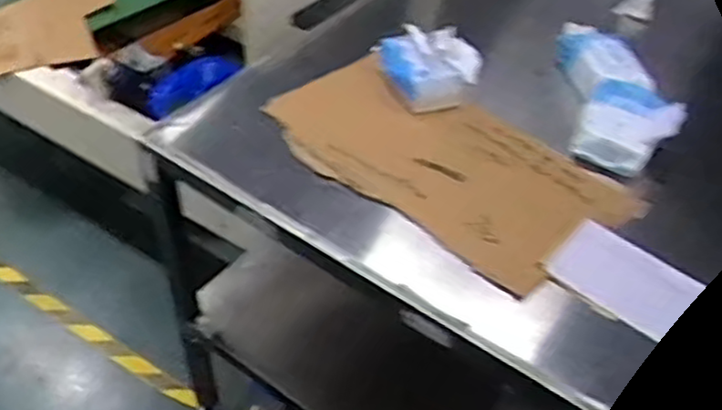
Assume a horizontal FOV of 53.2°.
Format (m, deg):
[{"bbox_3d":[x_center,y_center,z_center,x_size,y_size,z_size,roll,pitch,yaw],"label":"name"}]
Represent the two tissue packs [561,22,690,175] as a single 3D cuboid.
[{"bbox_3d":[0.420,-0.192,1.208,0.157,0.082,0.357,5,44,0],"label":"two tissue packs"}]

